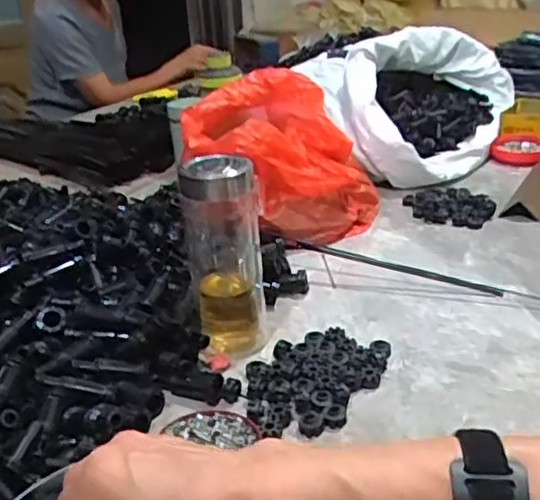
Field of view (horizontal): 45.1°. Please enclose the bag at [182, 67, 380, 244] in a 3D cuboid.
[{"bbox_3d":[0.017,-0.122,0.864,0.246,0.166,0.243,-4,25,-2],"label":"bag"}]

